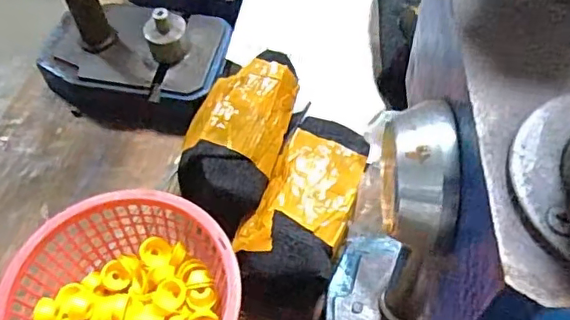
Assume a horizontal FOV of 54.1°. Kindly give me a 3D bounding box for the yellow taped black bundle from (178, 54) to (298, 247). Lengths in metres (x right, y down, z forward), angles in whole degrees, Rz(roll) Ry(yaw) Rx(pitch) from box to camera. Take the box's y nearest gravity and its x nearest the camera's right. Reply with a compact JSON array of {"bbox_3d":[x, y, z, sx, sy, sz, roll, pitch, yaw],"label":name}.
[{"bbox_3d":[-0.045,-0.024,0.514,0.090,0.063,0.164,16,60,12],"label":"yellow taped black bundle"}]

